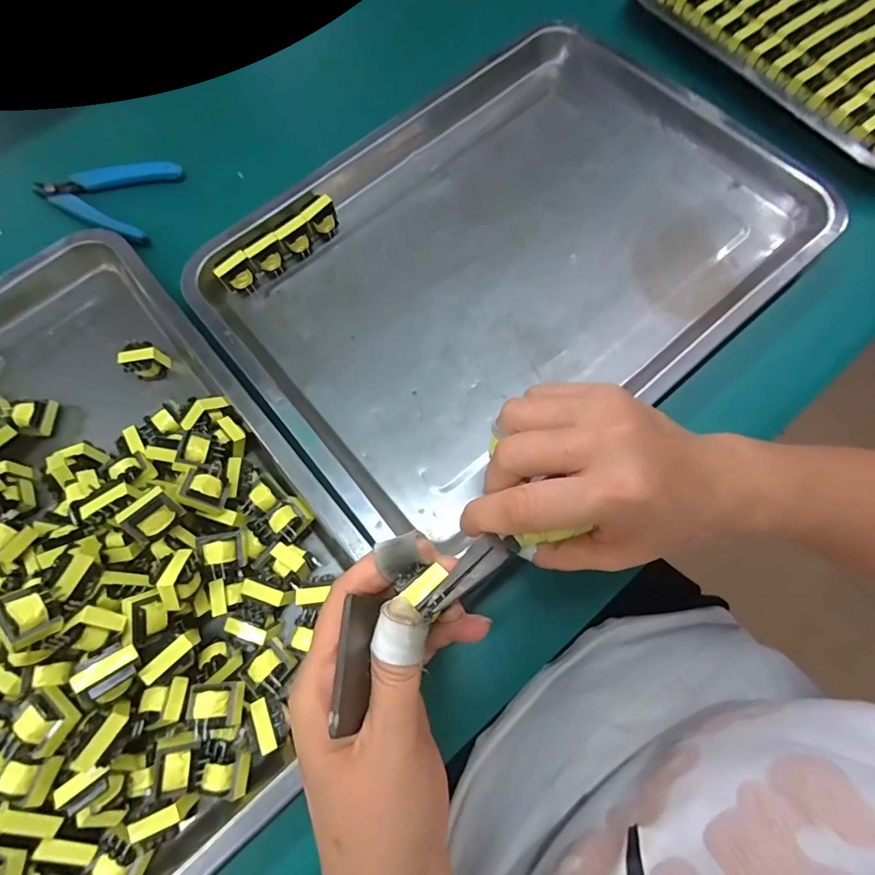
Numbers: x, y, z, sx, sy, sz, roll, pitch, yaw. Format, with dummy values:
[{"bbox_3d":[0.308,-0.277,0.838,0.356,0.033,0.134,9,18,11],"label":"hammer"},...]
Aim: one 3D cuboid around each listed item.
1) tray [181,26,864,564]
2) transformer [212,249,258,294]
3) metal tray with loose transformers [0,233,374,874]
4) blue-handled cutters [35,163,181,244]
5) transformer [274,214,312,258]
[{"bbox_3d":[0.043,-0.137,0.317,0.382,0.033,0.299,-40,76,-10],"label":"tray"},{"bbox_3d":[-0.142,-0.115,0.315,0.024,0.025,0.016,-35,75,-8],"label":"transformer"},{"bbox_3d":[-0.231,0.058,0.246,0.288,0.056,0.391,-39,76,-9],"label":"metal tray with loose transformers"},{"bbox_3d":[-0.267,-0.197,0.353,0.107,0.018,0.075,16,74,7],"label":"blue-handled cutters"},{"bbox_3d":[-0.103,-0.145,0.323,0.023,0.028,0.014,-43,77,-10],"label":"transformer"}]

